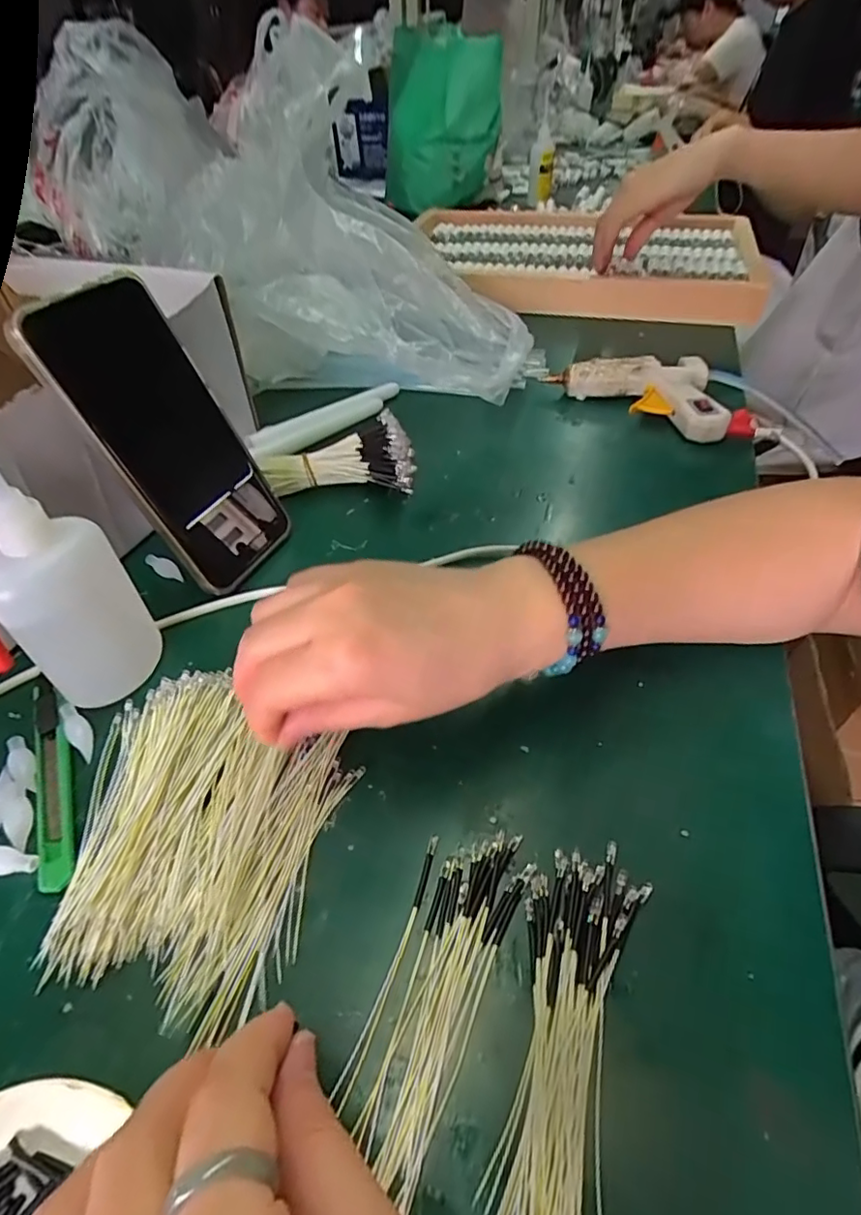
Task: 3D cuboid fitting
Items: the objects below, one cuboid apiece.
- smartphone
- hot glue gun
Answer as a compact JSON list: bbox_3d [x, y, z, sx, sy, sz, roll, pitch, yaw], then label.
[{"bbox_3d":[-0.144,-0.091,0.317,0.014,0.164,0.078,-2,39,36],"label":"smartphone"},{"bbox_3d":[0.194,-0.188,0.488,0.177,0.037,0.088,30,53,28],"label":"hot glue gun"}]

